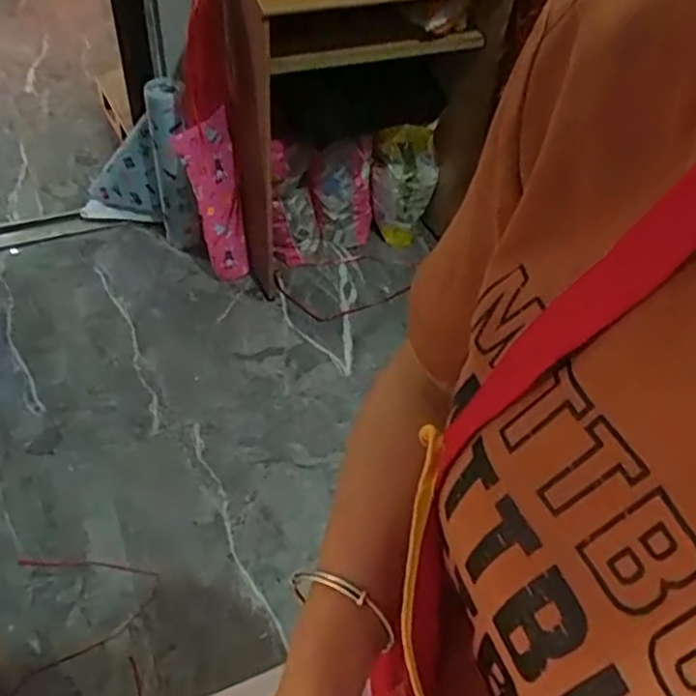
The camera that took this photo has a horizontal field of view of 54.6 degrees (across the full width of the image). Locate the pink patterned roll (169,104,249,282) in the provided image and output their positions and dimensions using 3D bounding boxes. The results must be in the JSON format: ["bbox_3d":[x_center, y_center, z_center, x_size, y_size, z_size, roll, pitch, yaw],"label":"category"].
[{"bbox_3d":[-0.350,-0.358,1.746,0.154,0.459,0.079,-18,51,-21],"label":"pink patterned roll"}]

